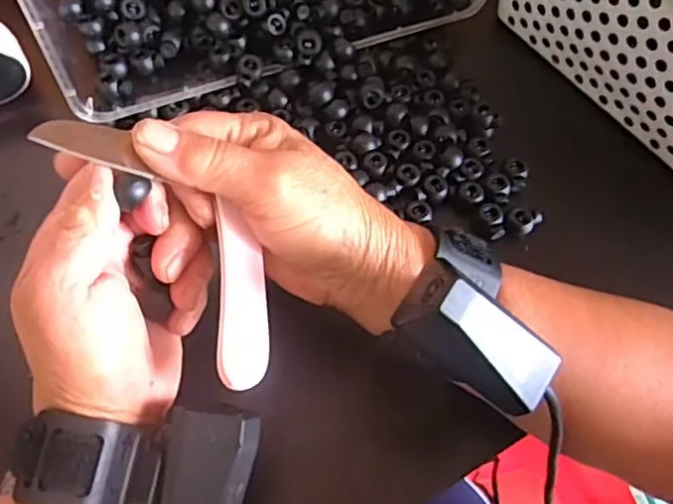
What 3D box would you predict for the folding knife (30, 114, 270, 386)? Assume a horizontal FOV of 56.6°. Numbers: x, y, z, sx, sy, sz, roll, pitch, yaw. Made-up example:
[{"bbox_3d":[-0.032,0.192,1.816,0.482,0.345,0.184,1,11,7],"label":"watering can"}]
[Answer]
[{"bbox_3d":[-0.064,-0.006,0.259,0.048,0.012,0.131,-42,98,-20],"label":"folding knife"}]

